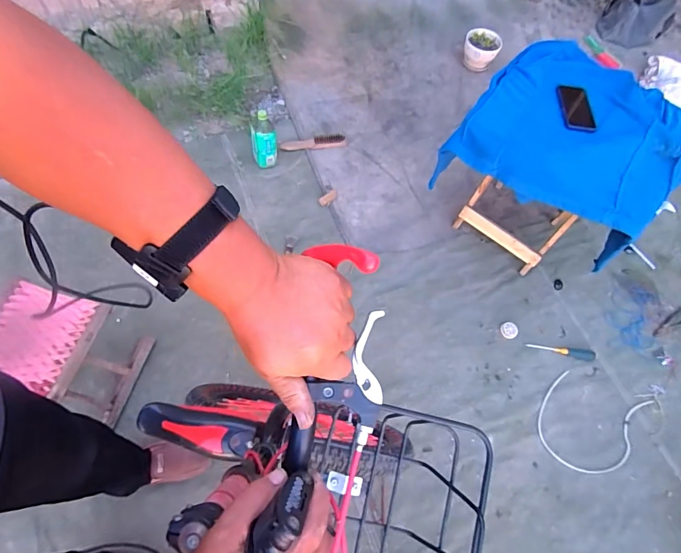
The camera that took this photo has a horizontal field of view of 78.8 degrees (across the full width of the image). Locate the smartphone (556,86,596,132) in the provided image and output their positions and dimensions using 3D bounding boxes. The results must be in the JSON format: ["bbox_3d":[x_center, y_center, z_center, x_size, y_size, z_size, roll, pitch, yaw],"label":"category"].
[{"bbox_3d":[0.623,-0.445,1.096,0.084,0.011,0.167,1,63,-5],"label":"smartphone"}]

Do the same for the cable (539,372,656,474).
[{"bbox_3d":[0.743,0.421,1.233,0.266,0.008,0.329,36,66,14],"label":"cable"}]

